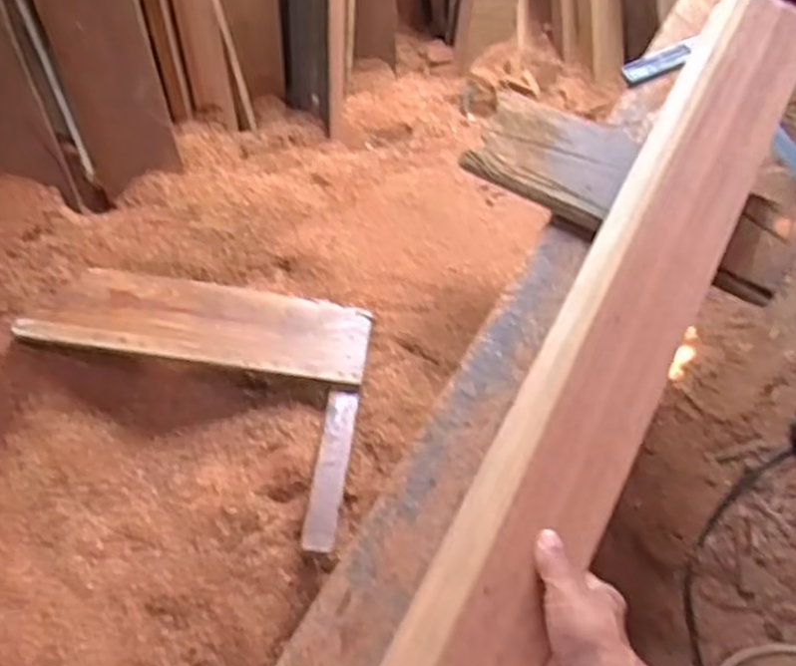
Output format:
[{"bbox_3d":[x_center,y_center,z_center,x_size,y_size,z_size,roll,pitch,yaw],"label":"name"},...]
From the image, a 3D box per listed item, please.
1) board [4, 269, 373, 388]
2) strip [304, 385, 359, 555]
[{"bbox_3d":[-0.227,-0.011,0.920,0.382,0.017,0.121,9,52,-1],"label":"board"},{"bbox_3d":[-0.070,0.143,0.833,0.032,0.014,0.188,6,54,3],"label":"strip"}]

